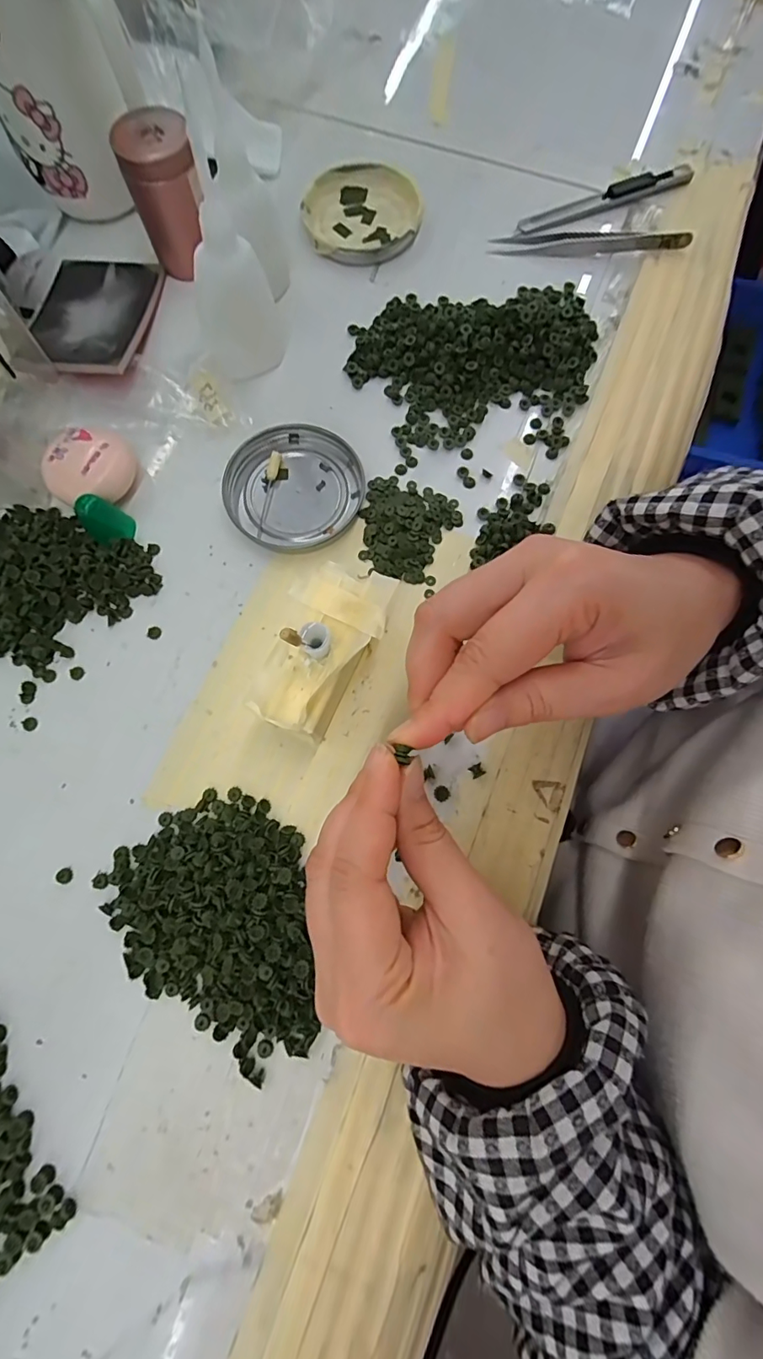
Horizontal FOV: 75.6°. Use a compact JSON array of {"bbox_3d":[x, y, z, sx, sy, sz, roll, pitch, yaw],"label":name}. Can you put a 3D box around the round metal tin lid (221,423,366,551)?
[{"bbox_3d":[-0.051,-0.113,0.286,0.080,0.008,0.074,0,76,0],"label":"round metal tin lid"}]

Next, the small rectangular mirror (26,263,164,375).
[{"bbox_3d":[-0.185,-0.230,0.310,0.073,0.008,0.101,5,68,2],"label":"small rectangular mirror"}]

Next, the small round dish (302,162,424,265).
[{"bbox_3d":[-0.015,-0.320,0.336,0.078,0.011,0.077,0,76,0],"label":"small round dish"}]

